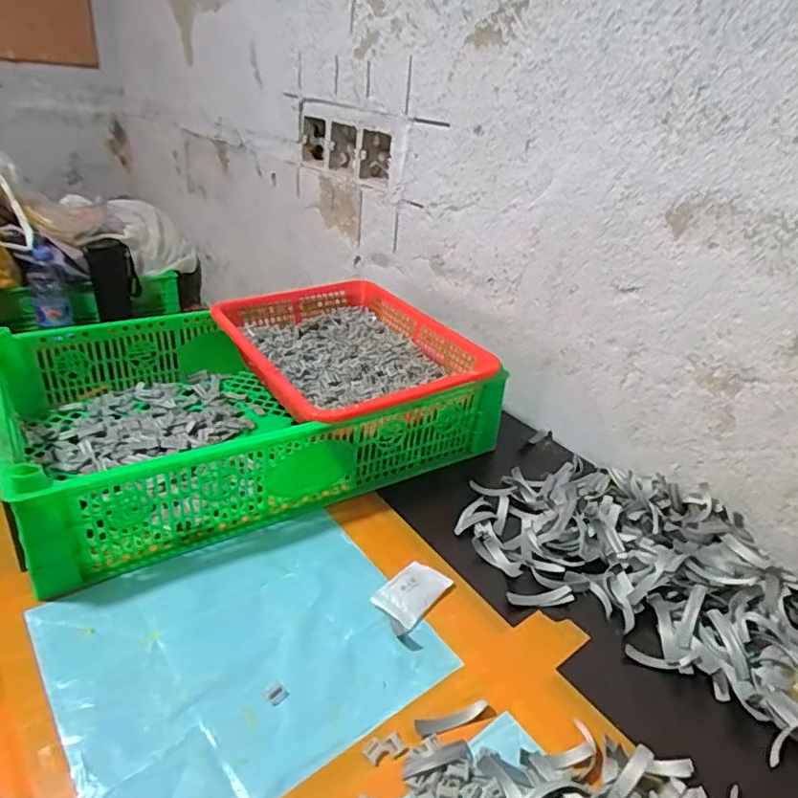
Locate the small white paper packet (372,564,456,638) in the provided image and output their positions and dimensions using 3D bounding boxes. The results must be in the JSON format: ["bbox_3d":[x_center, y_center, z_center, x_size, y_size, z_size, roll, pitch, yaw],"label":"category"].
[{"bbox_3d":[0.010,0.158,0.481,0.040,0.009,0.074,23,33,28],"label":"small white paper packet"}]

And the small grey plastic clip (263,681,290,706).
[{"bbox_3d":[-0.083,0.198,0.398,0.013,0.004,0.014,26,34,32],"label":"small grey plastic clip"}]

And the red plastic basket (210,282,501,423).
[{"bbox_3d":[-0.059,-0.050,0.690,0.237,0.069,0.301,-13,34,-31],"label":"red plastic basket"}]

